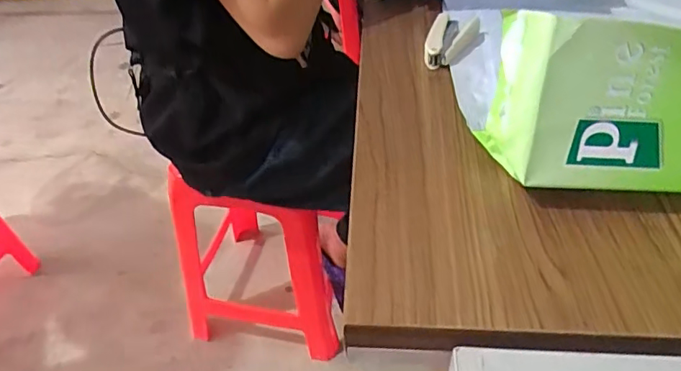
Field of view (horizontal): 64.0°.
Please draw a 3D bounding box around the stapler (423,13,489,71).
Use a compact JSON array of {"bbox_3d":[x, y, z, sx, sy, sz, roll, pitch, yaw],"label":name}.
[{"bbox_3d":[0.119,-0.151,0.572,0.053,0.016,0.096,11,44,15],"label":"stapler"}]

